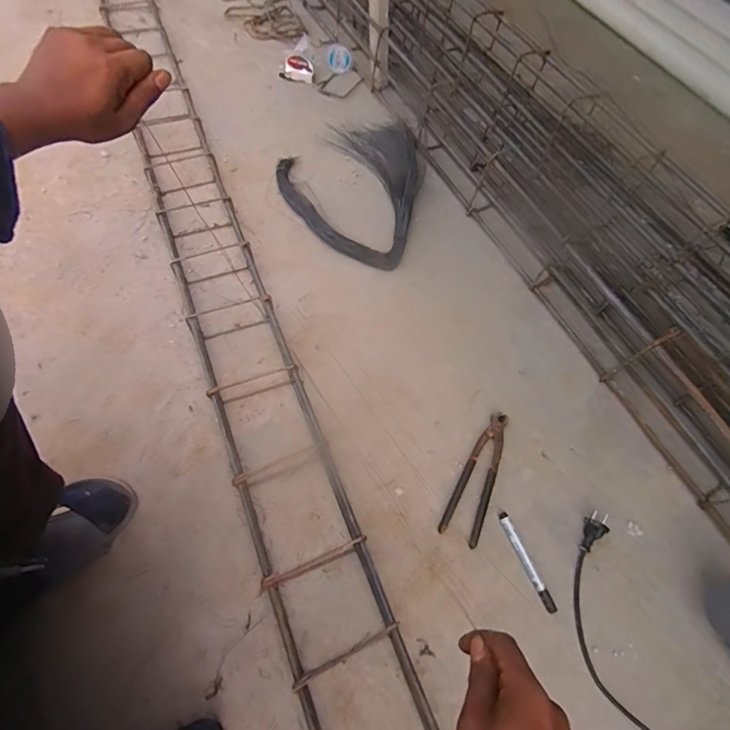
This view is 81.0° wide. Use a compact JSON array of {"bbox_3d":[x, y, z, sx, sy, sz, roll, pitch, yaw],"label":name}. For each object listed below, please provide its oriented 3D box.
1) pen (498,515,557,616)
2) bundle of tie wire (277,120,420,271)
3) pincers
[{"bbox_3d":[0.238,0.289,0.631,0.017,0.013,0.141,-20,66,-12],"label":"pen"},{"bbox_3d":[-0.041,-0.428,0.967,0.324,0.045,0.453,11,63,3],"label":"bundle of tie wire"},{"bbox_3d":[0.187,0.173,0.692,0.058,0.015,0.224,24,65,9],"label":"pincers"}]

